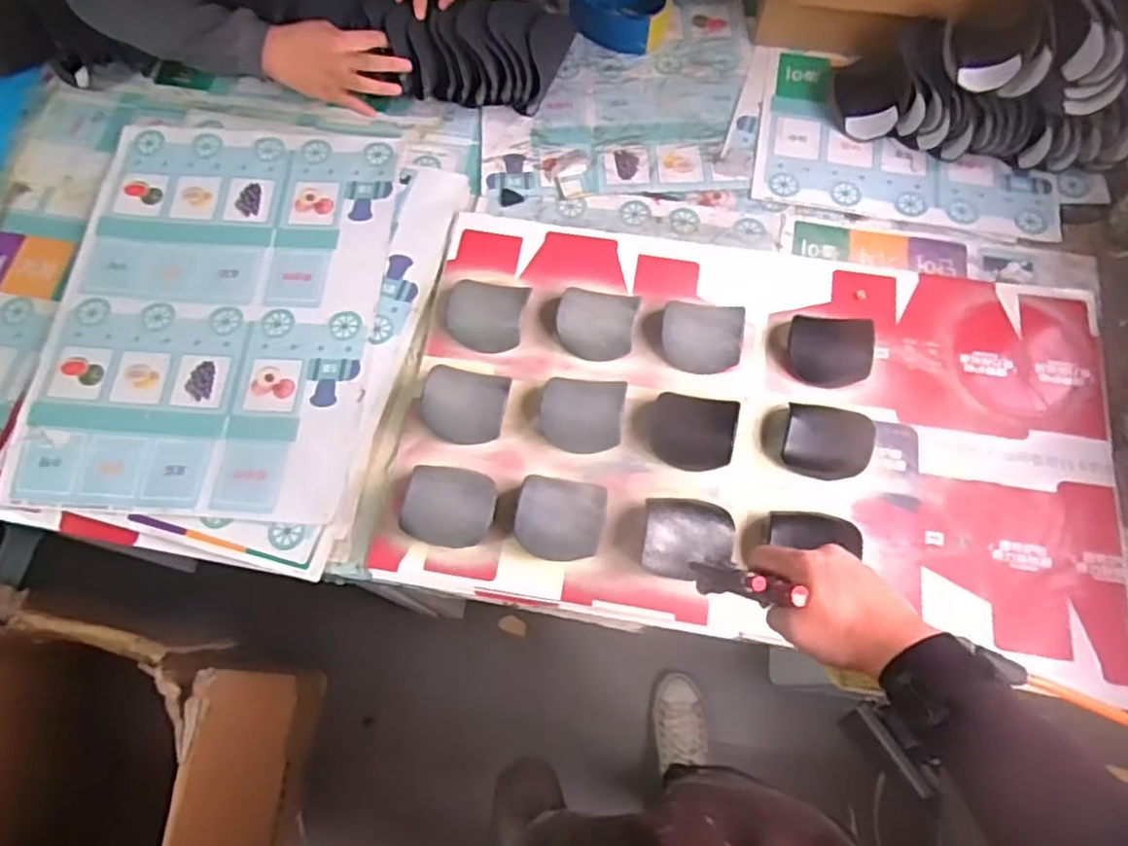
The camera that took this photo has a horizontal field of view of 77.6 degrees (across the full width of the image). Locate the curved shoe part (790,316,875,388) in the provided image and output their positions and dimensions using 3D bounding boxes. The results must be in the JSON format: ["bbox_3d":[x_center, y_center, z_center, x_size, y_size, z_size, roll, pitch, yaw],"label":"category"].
[{"bbox_3d":[0.307,-0.083,0.805,0.087,0.031,0.073,8,70,4],"label":"curved shoe part"}]

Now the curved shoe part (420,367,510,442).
[{"bbox_3d":[-0.111,-0.020,0.791,0.090,0.045,0.083,9,68,4],"label":"curved shoe part"}]

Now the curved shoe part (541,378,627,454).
[{"bbox_3d":[0.019,-0.008,0.791,0.092,0.042,0.081,8,68,4],"label":"curved shoe part"}]

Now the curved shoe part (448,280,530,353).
[{"bbox_3d":[-0.092,-0.126,0.832,0.094,0.047,0.087,6,68,3],"label":"curved shoe part"}]

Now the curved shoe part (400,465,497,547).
[{"bbox_3d":[-0.121,0.087,0.747,0.094,0.059,0.087,13,70,5],"label":"curved shoe part"}]

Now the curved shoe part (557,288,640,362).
[{"bbox_3d":[0.038,-0.116,0.824,0.092,0.054,0.083,8,70,4],"label":"curved shoe part"}]

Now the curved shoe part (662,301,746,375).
[{"bbox_3d":[0.159,-0.100,0.819,0.093,0.042,0.085,11,70,5],"label":"curved shoe part"}]

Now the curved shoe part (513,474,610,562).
[{"bbox_3d":[-0.002,0.099,0.731,0.087,0.059,0.084,8,70,4],"label":"curved shoe part"}]

